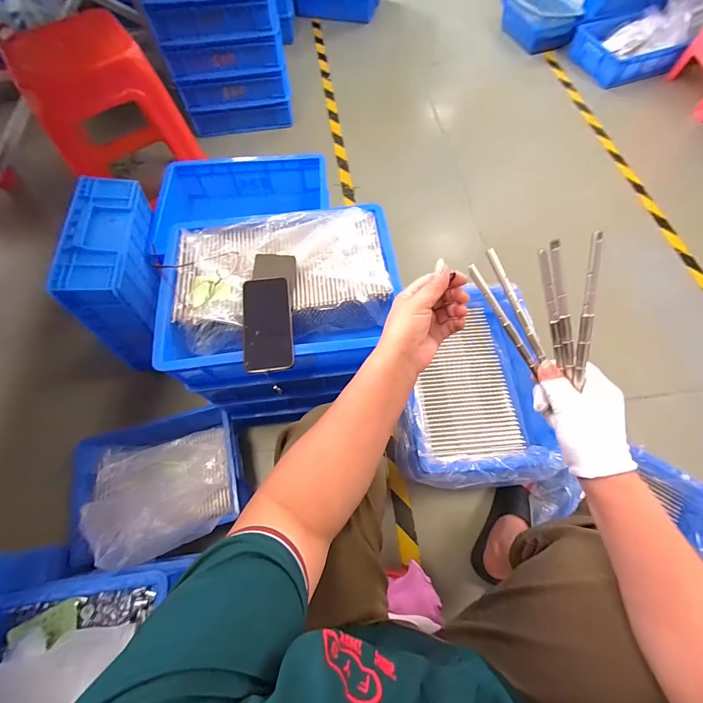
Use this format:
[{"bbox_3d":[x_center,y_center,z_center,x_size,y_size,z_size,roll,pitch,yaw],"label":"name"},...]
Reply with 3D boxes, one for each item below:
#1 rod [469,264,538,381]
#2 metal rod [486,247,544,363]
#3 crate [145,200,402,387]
[{"bbox_3d":[0.161,-0.033,0.355,0.009,0.007,0.134,-38,98,-15],"label":"rod"},{"bbox_3d":[0.176,-0.049,0.360,0.008,0.008,0.130,-27,92,-11],"label":"metal rod"},{"bbox_3d":[-0.125,-0.108,0.647,0.411,0.146,0.296,-9,66,-3],"label":"crate"}]

